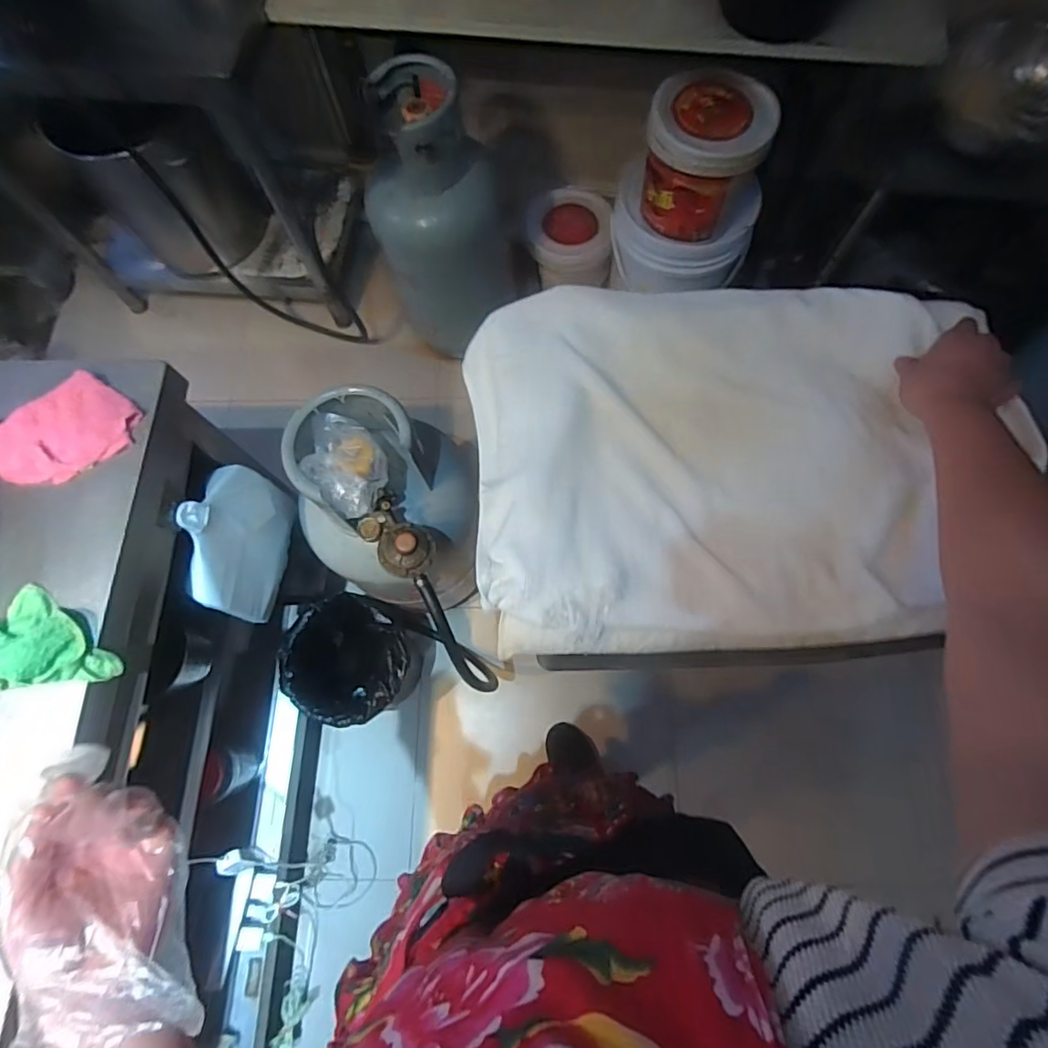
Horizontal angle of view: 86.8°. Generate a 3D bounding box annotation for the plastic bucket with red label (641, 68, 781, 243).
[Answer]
[{"bbox_3d":[0.363,-0.737,1.138,0.231,0.221,0.201,7,72,3],"label":"plastic bucket with red label"}]

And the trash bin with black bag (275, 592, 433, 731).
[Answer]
[{"bbox_3d":[-0.353,0.309,1.215,0.235,0.305,0.226,20,73,7],"label":"trash bin with black bag"}]

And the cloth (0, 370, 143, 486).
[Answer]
[{"bbox_3d":[-0.566,-0.109,0.675,0.170,0.013,0.117,-37,75,-10],"label":"cloth"}]

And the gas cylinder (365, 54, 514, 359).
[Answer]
[{"bbox_3d":[-0.188,-0.699,1.274,0.267,0.553,0.266,0,72,1],"label":"gas cylinder"}]

